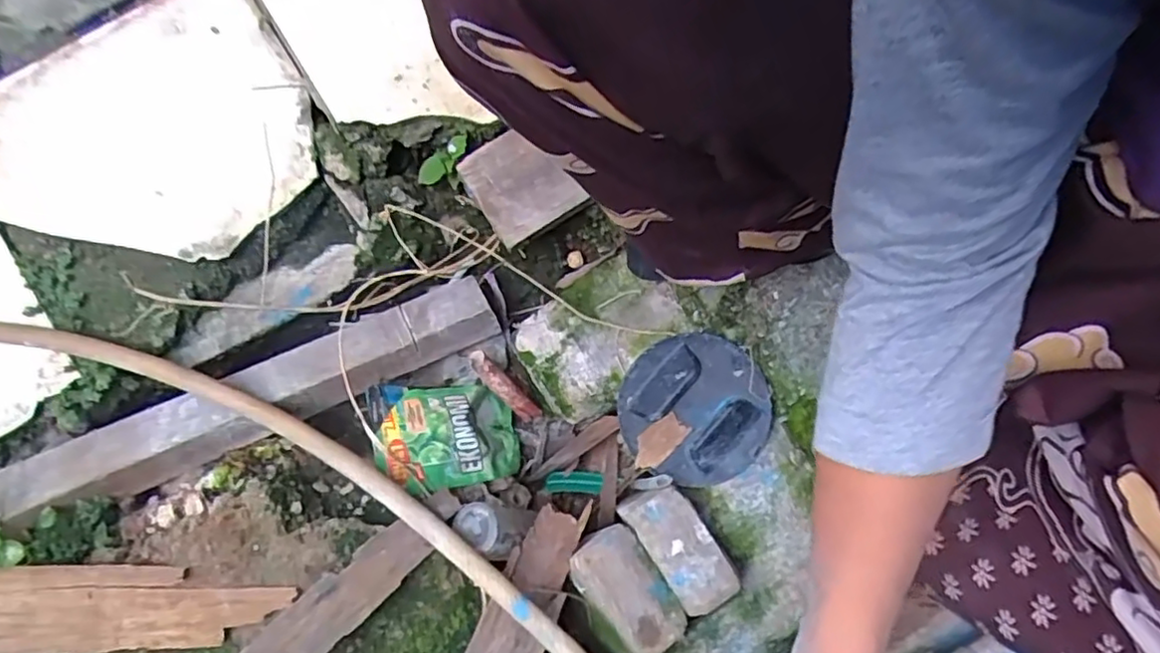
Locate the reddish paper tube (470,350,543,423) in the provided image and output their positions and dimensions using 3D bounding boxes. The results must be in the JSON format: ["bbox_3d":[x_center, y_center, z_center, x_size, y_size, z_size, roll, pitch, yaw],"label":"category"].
[{"bbox_3d":[-0.077,0.064,0.679,0.023,0.026,0.102,-46,126,-9],"label":"reddish paper tube"}]

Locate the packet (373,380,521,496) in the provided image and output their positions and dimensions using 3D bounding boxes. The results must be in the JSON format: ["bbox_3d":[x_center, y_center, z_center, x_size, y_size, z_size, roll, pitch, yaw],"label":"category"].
[{"bbox_3d":[-0.123,0.105,0.637,0.150,0.020,0.098,-2,73,-41],"label":"packet"}]

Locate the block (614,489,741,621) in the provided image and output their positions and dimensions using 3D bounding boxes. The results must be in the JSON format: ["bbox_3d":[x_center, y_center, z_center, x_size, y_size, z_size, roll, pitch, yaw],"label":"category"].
[{"bbox_3d":[0.089,0.197,0.590,0.055,0.037,0.114,-34,81,-7],"label":"block"}]

